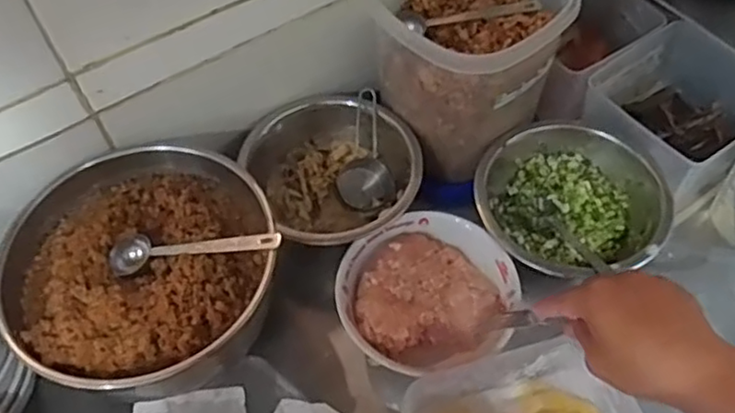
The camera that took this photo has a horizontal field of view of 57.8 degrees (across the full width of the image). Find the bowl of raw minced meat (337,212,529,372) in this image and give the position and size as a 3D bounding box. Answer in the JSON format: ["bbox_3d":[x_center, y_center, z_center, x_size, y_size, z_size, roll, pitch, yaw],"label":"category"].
[{"bbox_3d":[0.051,0.081,0.576,0.141,0.056,0.137,-1,56,2],"label":"bowl of raw minced meat"}]

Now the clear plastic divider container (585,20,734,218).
[{"bbox_3d":[0.303,-0.090,0.650,0.142,0.102,0.140,-37,62,-21],"label":"clear plastic divider container"}]

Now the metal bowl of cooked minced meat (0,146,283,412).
[{"bbox_3d":[-0.185,0.043,0.546,0.202,0.073,0.209,-27,59,-15],"label":"metal bowl of cooked minced meat"}]

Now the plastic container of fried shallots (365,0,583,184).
[{"bbox_3d":[0.086,-0.160,0.638,0.170,0.140,0.176,-35,61,-20],"label":"plastic container of fried shallots"}]

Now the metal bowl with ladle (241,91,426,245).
[{"bbox_3d":[-0.030,-0.041,0.632,0.146,0.088,0.161,-32,60,-18],"label":"metal bowl with ladle"}]

